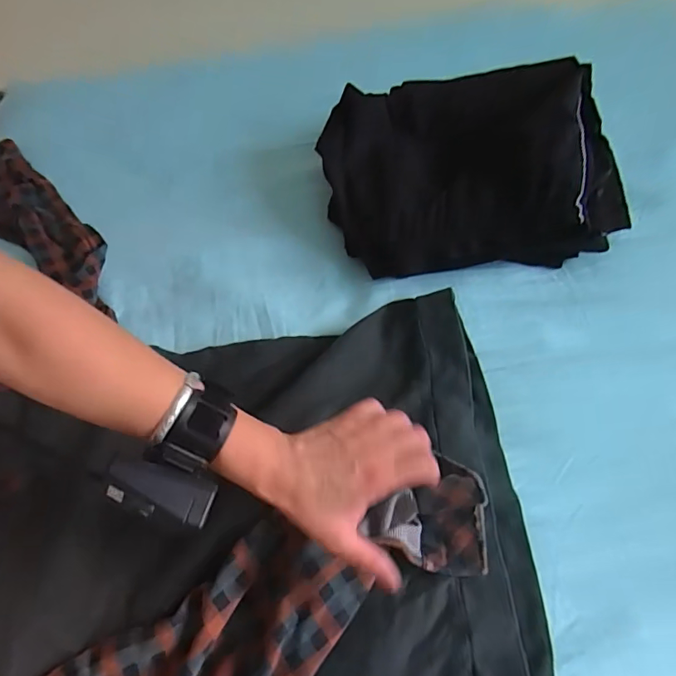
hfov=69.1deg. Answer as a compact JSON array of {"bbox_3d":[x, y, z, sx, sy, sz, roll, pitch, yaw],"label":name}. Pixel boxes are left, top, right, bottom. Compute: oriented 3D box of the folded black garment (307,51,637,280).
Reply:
[{"bbox_3d":[0.150,-0.210,0.596,0.324,0.112,0.253,-1,60,4],"label":"folded black garment"}]

